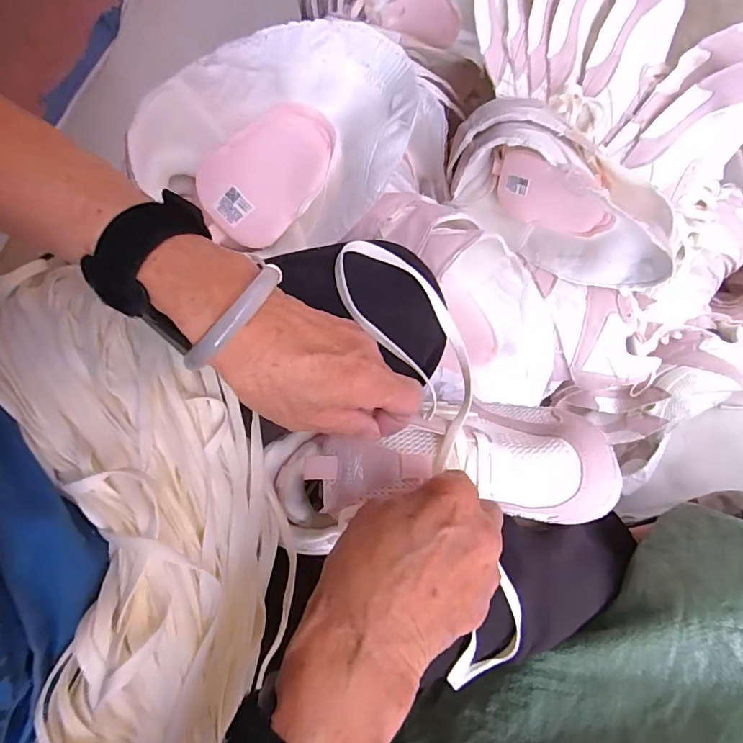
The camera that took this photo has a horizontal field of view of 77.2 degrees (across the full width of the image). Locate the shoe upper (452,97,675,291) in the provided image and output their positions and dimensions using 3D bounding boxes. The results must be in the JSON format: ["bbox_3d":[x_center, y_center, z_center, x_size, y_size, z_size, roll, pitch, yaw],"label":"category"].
[{"bbox_3d":[0.188,-0.172,0.476,0.243,0.143,0.081,34,81,7],"label":"shoe upper"}]

